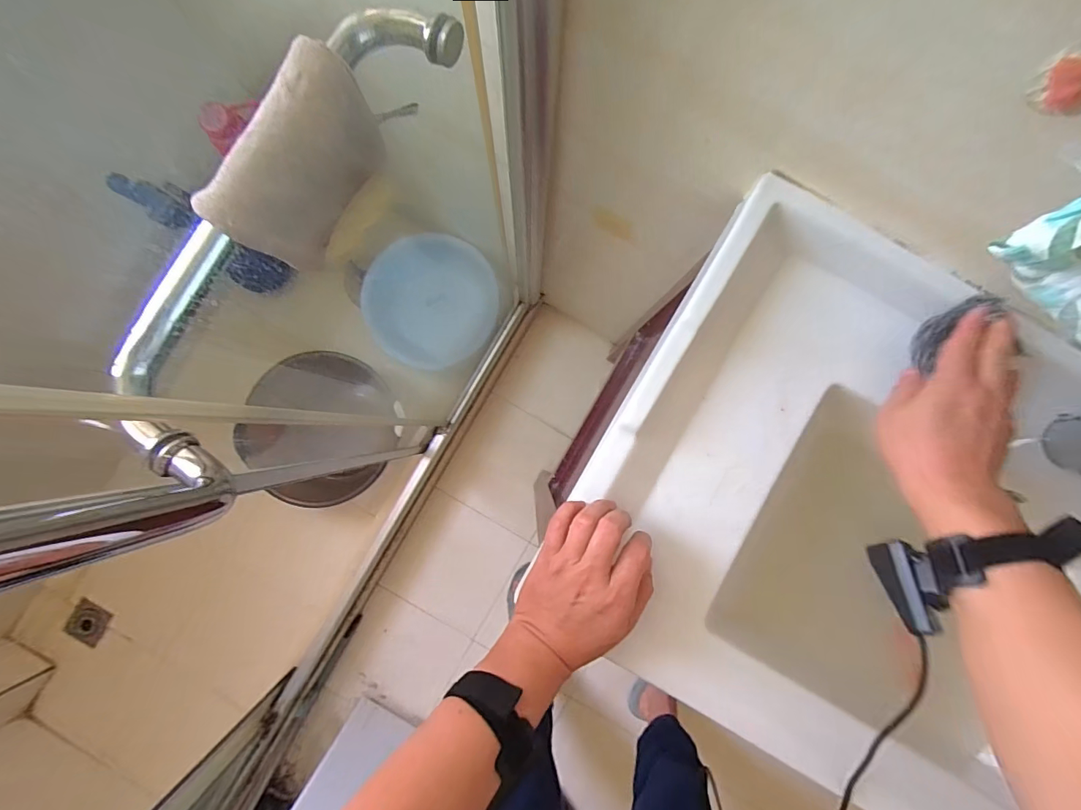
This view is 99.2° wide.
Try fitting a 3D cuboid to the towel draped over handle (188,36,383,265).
[{"bbox_3d":[-0.177,-0.177,0.342,0.047,0.083,0.138,27,87,0],"label":"towel draped over handle"}]

